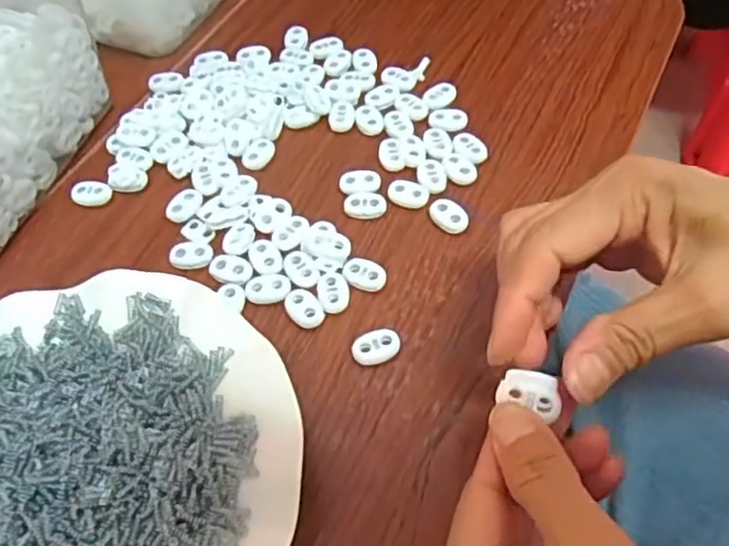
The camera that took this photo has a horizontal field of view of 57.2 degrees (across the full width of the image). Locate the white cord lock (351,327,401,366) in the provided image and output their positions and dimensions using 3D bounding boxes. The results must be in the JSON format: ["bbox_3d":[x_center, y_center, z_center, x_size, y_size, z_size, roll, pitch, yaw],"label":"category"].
[{"bbox_3d":[0.005,0.034,0.314,0.023,0.006,0.016,-17,56,-8],"label":"white cord lock"}]

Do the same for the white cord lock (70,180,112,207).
[{"bbox_3d":[-0.156,-0.045,0.382,0.023,0.006,0.014,0,56,4],"label":"white cord lock"}]

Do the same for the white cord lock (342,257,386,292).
[{"bbox_3d":[0.000,0.001,0.337,0.022,0.006,0.015,17,58,14],"label":"white cord lock"}]

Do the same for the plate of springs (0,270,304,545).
[{"bbox_3d":[-0.119,0.085,0.275,0.178,0.022,0.182,-2,56,2],"label":"plate of springs"}]

